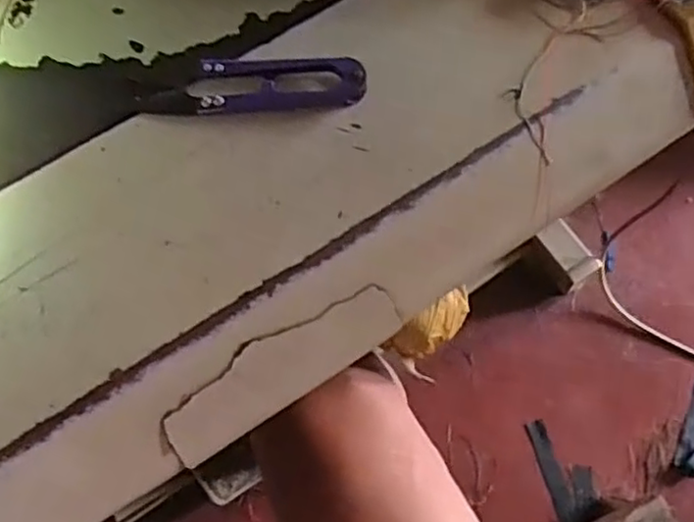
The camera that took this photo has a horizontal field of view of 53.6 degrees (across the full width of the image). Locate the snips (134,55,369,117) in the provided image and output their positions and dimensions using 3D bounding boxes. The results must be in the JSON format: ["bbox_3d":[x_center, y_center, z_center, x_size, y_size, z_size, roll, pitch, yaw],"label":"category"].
[{"bbox_3d":[-0.039,-0.074,0.282,0.092,0.009,0.027,-4,71,0],"label":"snips"}]

